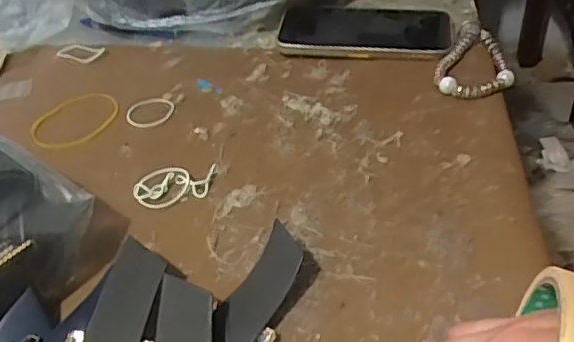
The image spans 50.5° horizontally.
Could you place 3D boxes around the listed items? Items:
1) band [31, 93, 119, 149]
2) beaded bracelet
[{"bbox_3d":[-0.173,-0.042,0.503,0.054,0.007,0.075,23,47,30],"label":"band"},{"bbox_3d":[0.164,-0.095,0.516,0.061,0.017,0.103,17,45,25],"label":"beaded bracelet"}]

